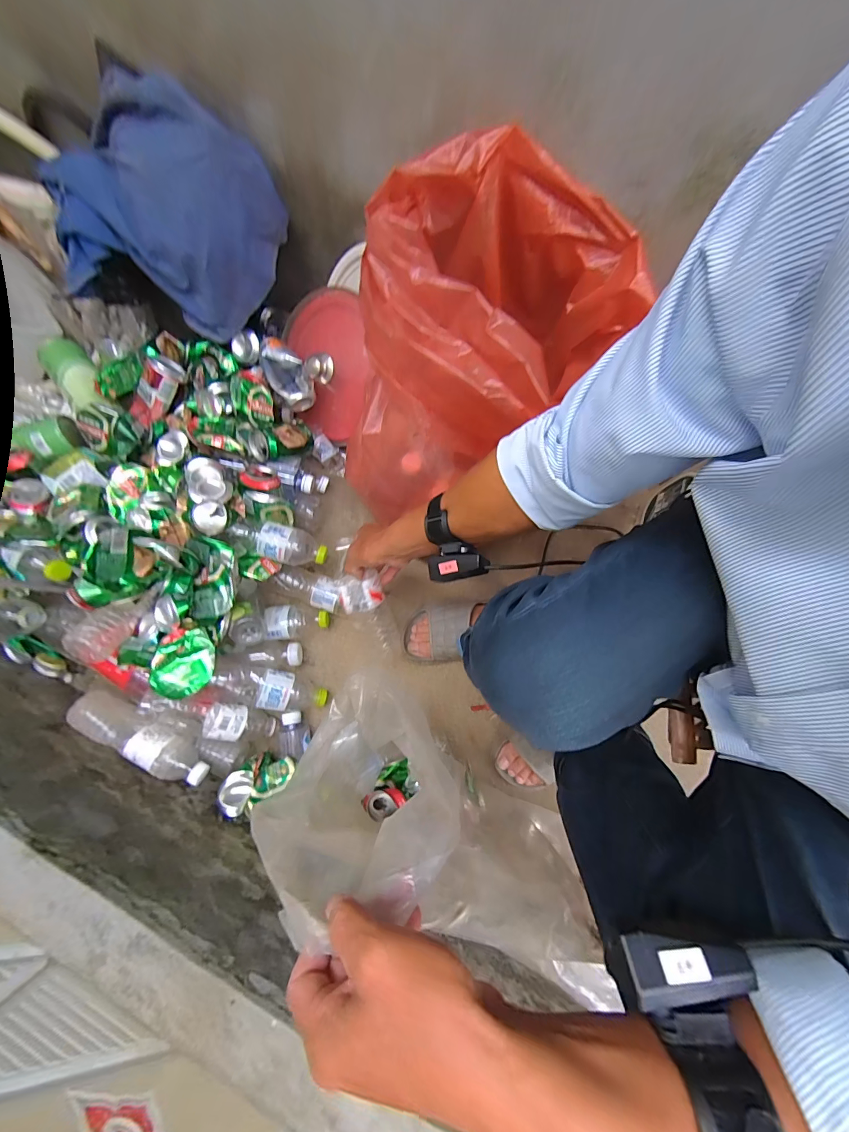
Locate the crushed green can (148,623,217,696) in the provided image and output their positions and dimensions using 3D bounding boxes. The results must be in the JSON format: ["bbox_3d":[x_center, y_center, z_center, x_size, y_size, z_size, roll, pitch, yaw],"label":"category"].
[{"bbox_3d":[-0.381,0.152,0.619,0.084,0.021,0.106,7,71,-13],"label":"crushed green can"}]

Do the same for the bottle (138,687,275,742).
[{"bbox_3d":[-0.355,0.253,0.648,0.218,0.052,0.064,33,75,-35],"label":"bottle"}]

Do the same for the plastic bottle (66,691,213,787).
[{"bbox_3d":[-0.447,0.272,0.622,0.229,0.059,0.071,26,78,7],"label":"plastic bottle"}]

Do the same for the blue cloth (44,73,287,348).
[{"bbox_3d":[-0.417,-0.566,0.645,0.316,0.325,0.117,19,40,-19],"label":"blue cloth"}]

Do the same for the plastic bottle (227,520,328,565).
[{"bbox_3d":[-0.260,-0.043,0.697,0.164,0.055,0.066,17,76,-16],"label":"plastic bottle"}]

